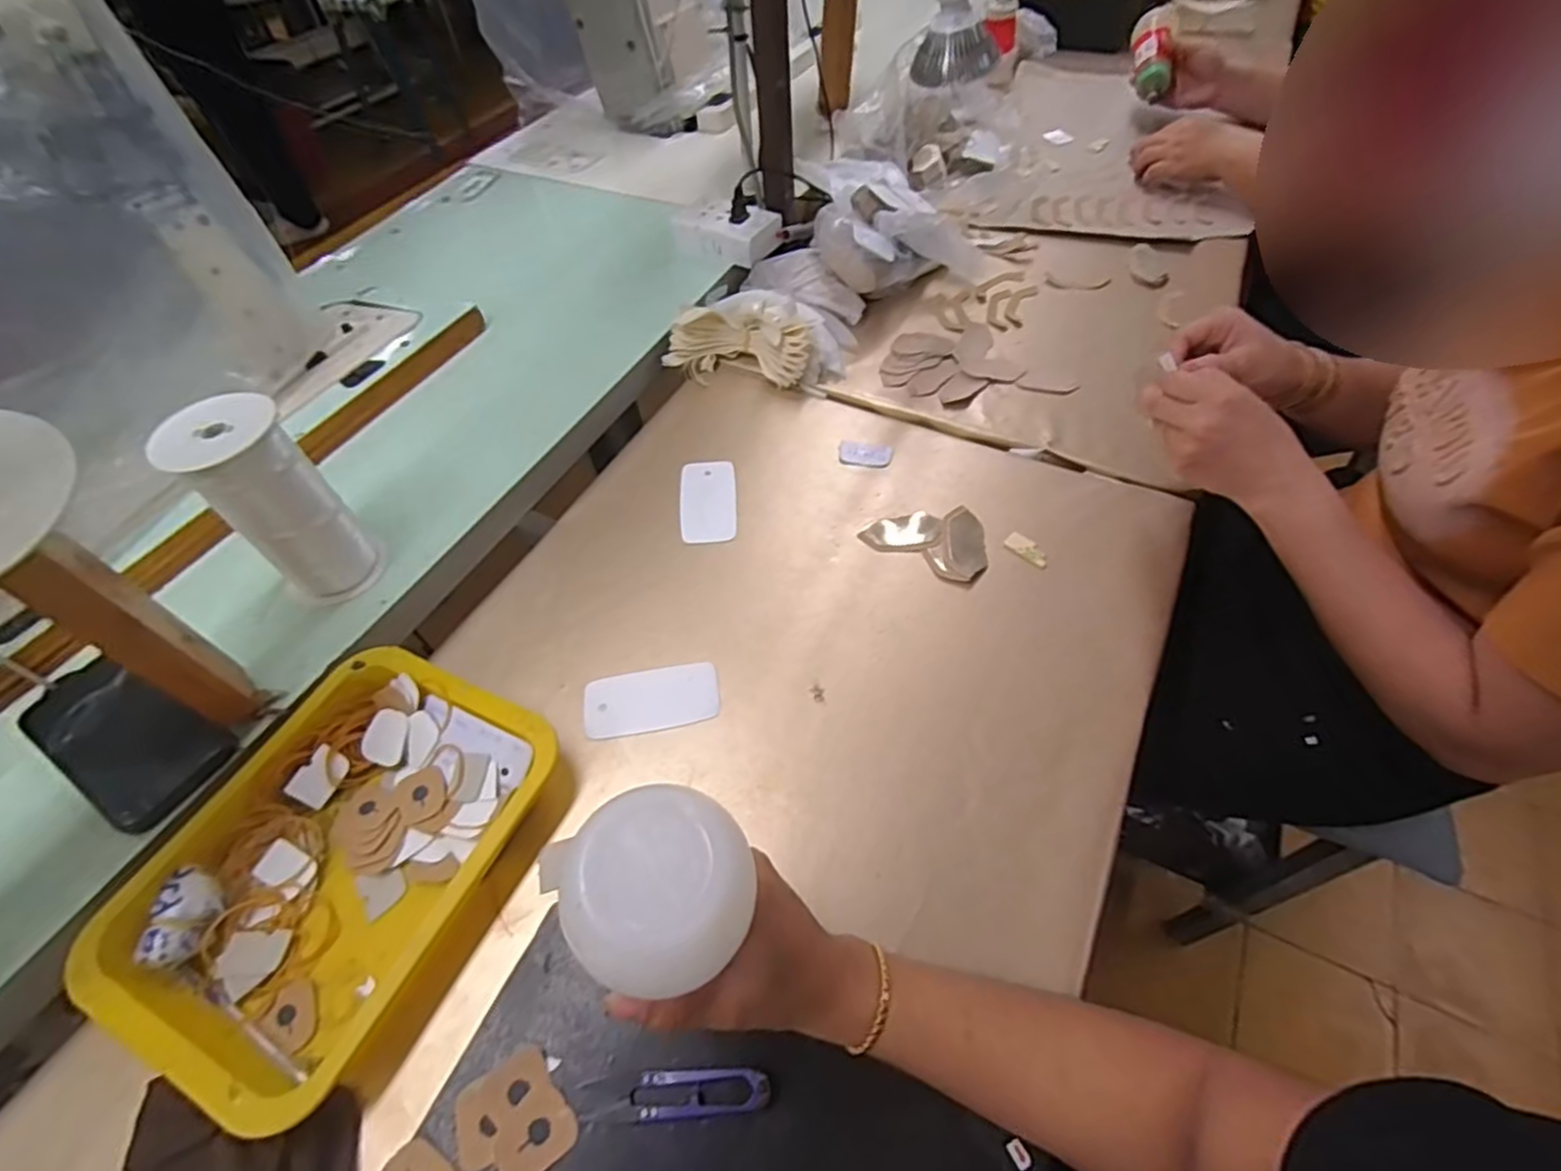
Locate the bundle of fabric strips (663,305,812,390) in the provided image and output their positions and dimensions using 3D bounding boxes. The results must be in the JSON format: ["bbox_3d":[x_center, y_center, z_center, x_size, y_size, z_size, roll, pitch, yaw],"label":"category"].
[{"bbox_3d":[-0.044,-0.267,0.759,0.157,0.047,0.069,8,57,8],"label":"bundle of fabric strips"}]

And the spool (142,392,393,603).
[{"bbox_3d":[-0.380,-0.059,0.527,0.064,0.152,0.077,38,65,25],"label":"spool"}]

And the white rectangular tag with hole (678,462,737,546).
[{"bbox_3d":[-0.069,-0.082,0.663,0.055,0.004,0.103,-5,56,-1],"label":"white rectangular tag with hole"}]

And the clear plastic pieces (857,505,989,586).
[{"bbox_3d":[0.137,-0.048,0.623,0.108,0.009,0.077,27,61,19],"label":"clear plastic pieces"}]

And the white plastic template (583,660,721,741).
[{"bbox_3d":[-0.100,0.089,0.539,0.103,0.004,0.055,-11,52,-4],"label":"white plastic template"}]

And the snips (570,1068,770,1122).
[{"bbox_3d":[-0.056,0.270,0.367,0.099,0.011,0.021,-5,56,0],"label":"snips"}]

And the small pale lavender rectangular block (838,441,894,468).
[{"bbox_3d":[0.086,-0.131,0.692,0.054,0.006,0.031,2,56,4],"label":"small pale lavender rectangular block"}]

